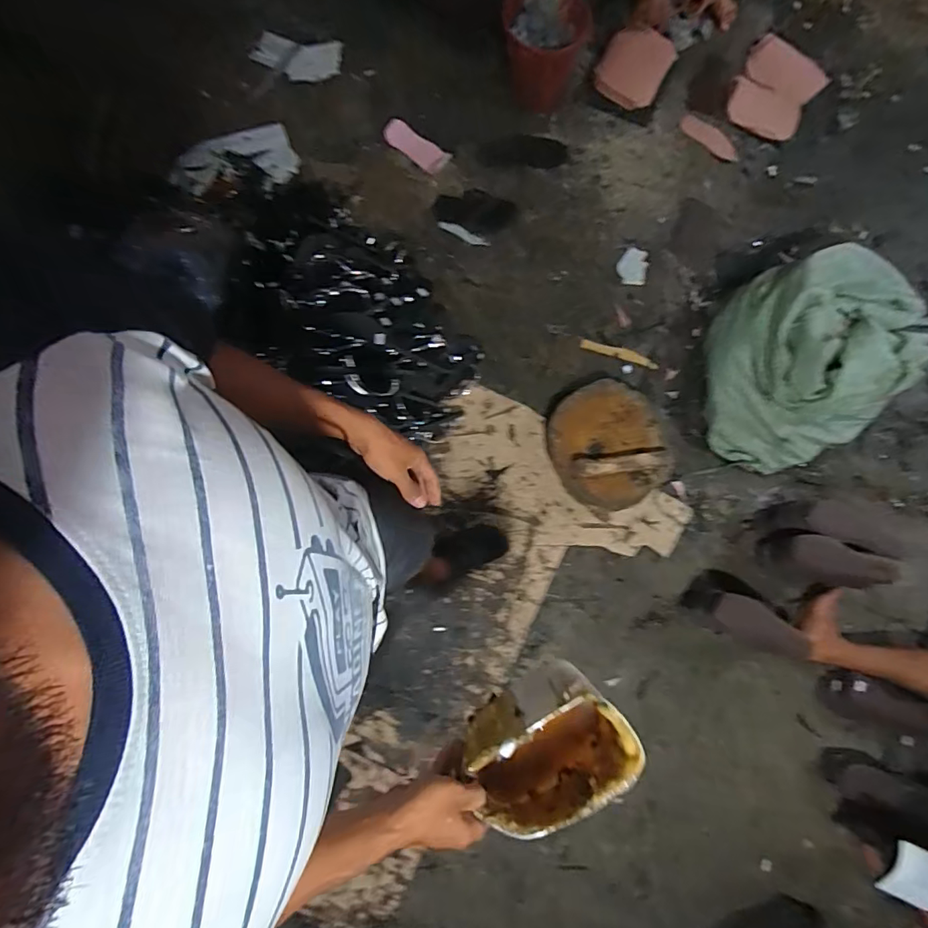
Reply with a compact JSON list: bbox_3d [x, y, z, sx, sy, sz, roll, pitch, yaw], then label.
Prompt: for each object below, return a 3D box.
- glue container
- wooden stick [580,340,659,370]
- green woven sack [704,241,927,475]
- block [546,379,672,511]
[{"bbox_3d":[0.104,0.350,0.606,0.187,0.110,0.129,-27,80,-5],"label":"glue container"},{"bbox_3d":[0.486,-0.349,1.522,0.243,0.020,0.038,17,79,2],"label":"wooden stick"},{"bbox_3d":[1.026,-0.325,1.411,0.633,0.269,0.543,-21,80,-5],"label":"green woven sack"},{"bbox_3d":[0.421,-0.051,1.405,0.331,0.120,0.352,0,79,-1],"label":"block"}]

